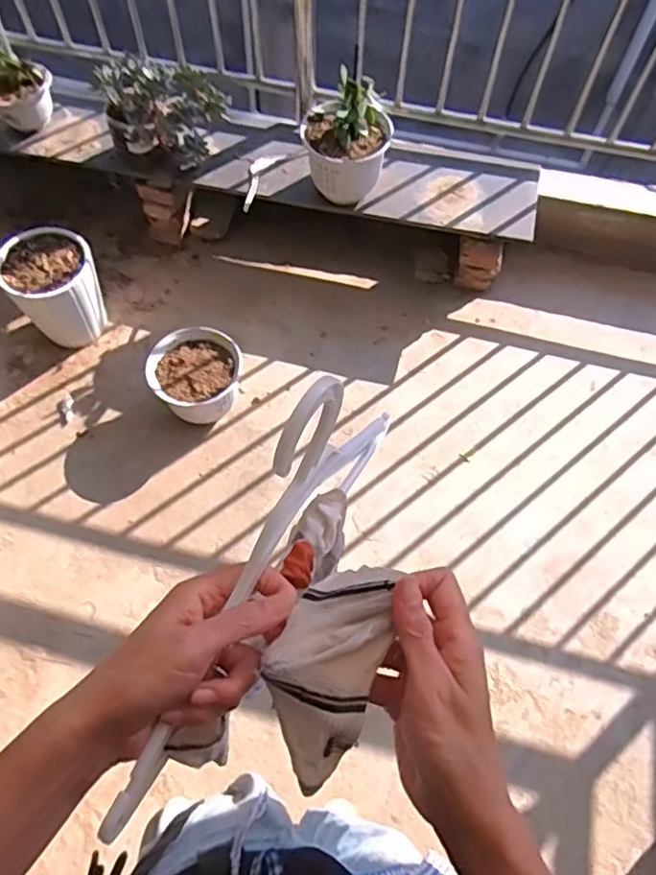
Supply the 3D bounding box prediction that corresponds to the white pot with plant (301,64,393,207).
[{"bbox_3d":[0.049,-0.771,1.567,0.213,0.276,0.210,1,64,-1],"label":"white pot with plant"}]

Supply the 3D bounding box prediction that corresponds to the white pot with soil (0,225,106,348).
[{"bbox_3d":[-0.740,-0.406,1.673,0.227,0.258,0.225,1,64,-1],"label":"white pot with soil"}]

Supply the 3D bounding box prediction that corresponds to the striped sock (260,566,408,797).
[{"bbox_3d":[-0.002,0.133,0.355,0.060,0.033,0.122,19,66,9],"label":"striped sock"}]

